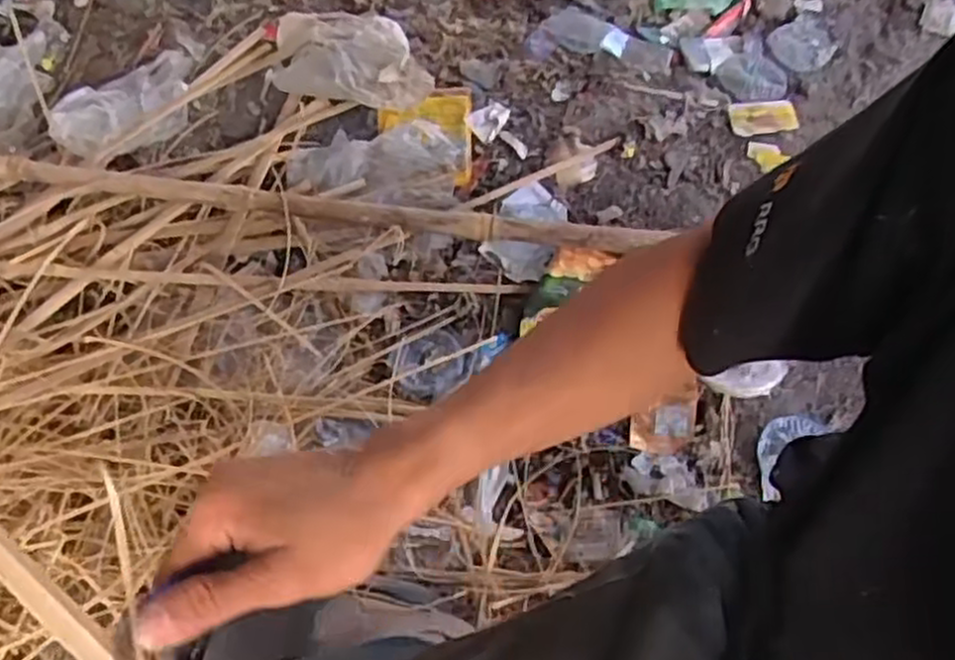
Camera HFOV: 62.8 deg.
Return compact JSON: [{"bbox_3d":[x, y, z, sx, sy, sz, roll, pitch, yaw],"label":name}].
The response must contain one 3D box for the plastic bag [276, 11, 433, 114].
[{"bbox_3d":[-0.180,-0.385,1.115,0.236,0.047,0.152,12,61,4],"label":"plastic bag"}]

